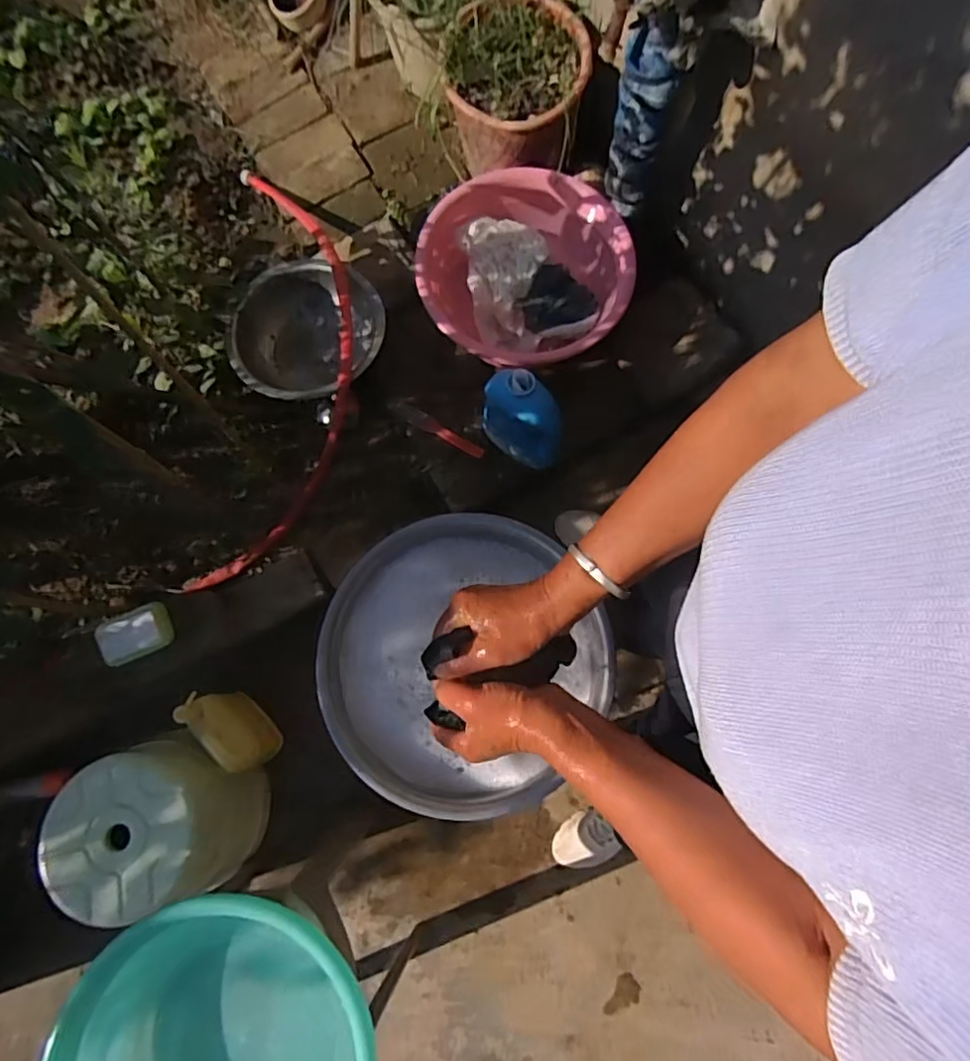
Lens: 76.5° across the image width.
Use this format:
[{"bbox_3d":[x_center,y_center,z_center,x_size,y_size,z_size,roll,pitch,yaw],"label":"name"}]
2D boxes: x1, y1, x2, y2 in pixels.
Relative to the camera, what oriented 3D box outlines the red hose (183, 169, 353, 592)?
[{"bbox_3d":[-0.434,-0.385,1.359,0.332,0.078,1.033,-4,75,15],"label":"red hose"}]

